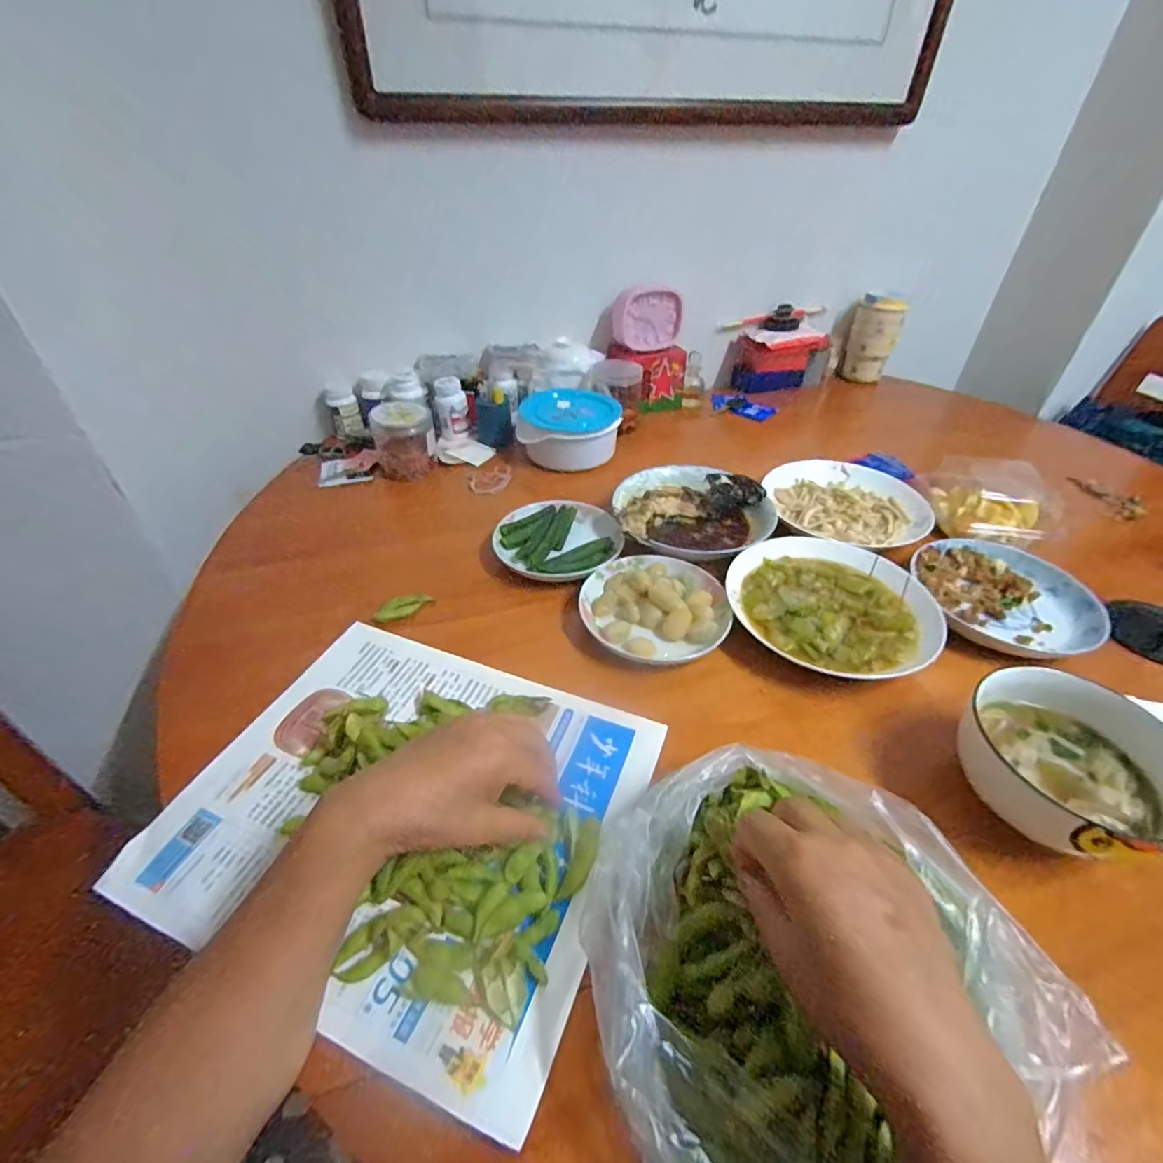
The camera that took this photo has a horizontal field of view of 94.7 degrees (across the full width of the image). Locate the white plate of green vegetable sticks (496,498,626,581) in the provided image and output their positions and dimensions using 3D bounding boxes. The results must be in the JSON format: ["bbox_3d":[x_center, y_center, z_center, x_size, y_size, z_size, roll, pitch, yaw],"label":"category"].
[{"bbox_3d":[-0.025,-0.052,0.650,0.147,0.032,0.135,0,41,0],"label":"white plate of green vegetable sticks"}]

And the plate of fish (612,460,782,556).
[{"bbox_3d":[0.141,-0.095,0.679,0.188,0.053,0.198,0,41,0],"label":"plate of fish"}]

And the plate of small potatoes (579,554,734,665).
[{"bbox_3d":[0.077,0.023,0.559,0.148,0.045,0.140,0,41,0],"label":"plate of small potatoes"}]

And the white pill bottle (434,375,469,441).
[{"bbox_3d":[-0.211,-0.280,0.874,0.051,0.087,0.041,-7,41,-8],"label":"white pill bottle"}]

